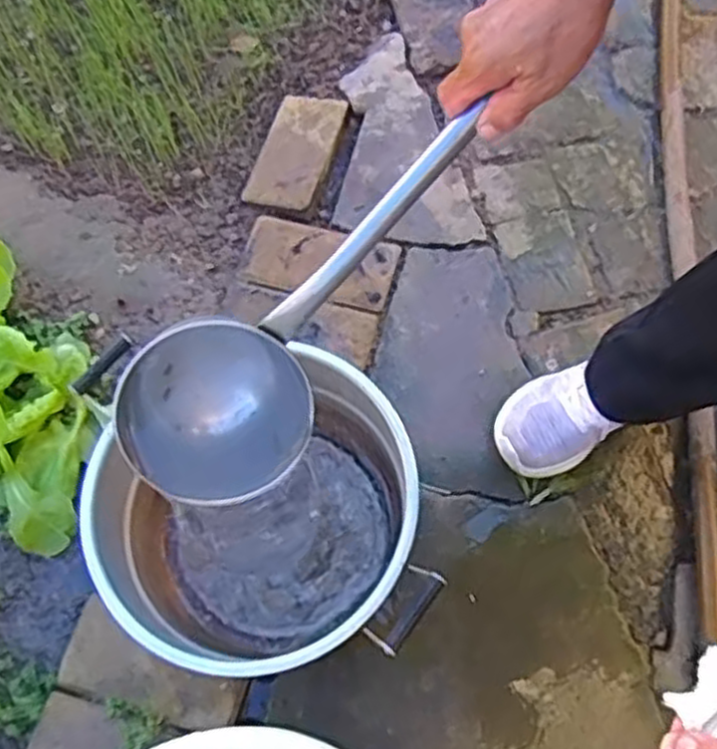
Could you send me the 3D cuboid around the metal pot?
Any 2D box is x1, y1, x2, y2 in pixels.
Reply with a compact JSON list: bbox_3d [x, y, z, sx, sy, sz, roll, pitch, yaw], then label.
[{"bbox_3d":[-0.099,0.133,0.751,0.294,0.212,0.314,-23,70,-11],"label":"metal pot"}]

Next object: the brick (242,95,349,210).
[{"bbox_3d":[-0.084,-0.307,1.063,0.098,0.044,0.188,15,68,4],"label":"brick"}]

